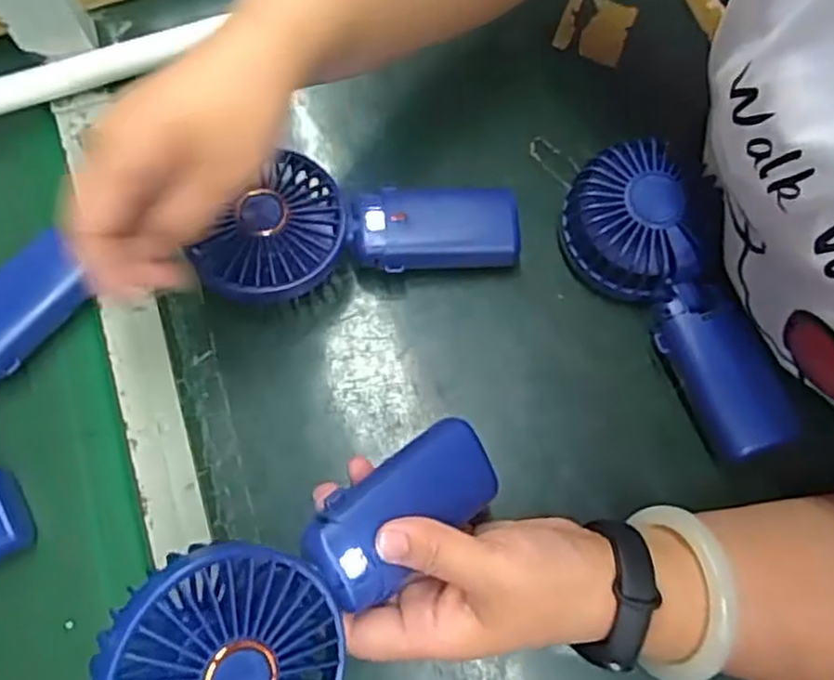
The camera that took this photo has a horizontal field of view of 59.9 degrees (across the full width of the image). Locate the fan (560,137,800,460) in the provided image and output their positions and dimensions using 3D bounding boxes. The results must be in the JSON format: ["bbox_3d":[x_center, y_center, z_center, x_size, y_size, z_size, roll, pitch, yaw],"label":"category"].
[{"bbox_3d":[0.137,-0.024,0.396,0.076,0.049,0.186,-20,72,-5],"label":"fan"}]

